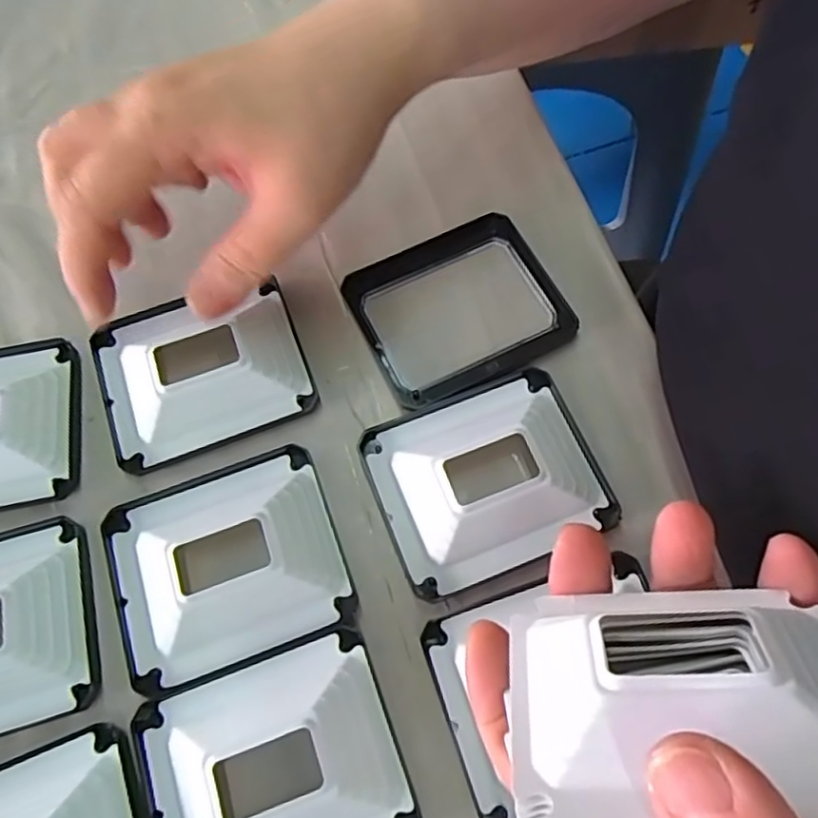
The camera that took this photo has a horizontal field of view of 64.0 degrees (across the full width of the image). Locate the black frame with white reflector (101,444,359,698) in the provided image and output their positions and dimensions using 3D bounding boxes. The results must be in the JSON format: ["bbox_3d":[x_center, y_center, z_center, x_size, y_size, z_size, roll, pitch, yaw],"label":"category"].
[{"bbox_3d":[-0.066,0.053,0.229,0.080,0.012,0.068,-19,68,-7],"label":"black frame with white reflector"}]

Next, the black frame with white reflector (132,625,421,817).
[{"bbox_3d":[-0.044,0.113,0.203,0.080,0.013,0.067,-19,68,-7],"label":"black frame with white reflector"}]

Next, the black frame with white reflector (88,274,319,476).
[{"bbox_3d":[-0.084,-0.018,0.260,0.080,0.015,0.069,-20,68,-8],"label":"black frame with white reflector"}]

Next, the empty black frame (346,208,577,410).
[{"bbox_3d":[0.020,-0.043,0.271,0.080,0.008,0.068,-25,68,-9],"label":"empty black frame"}]

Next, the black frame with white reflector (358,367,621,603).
[{"bbox_3d":[0.029,0.023,0.239,0.080,0.014,0.068,-20,68,-7],"label":"black frame with white reflector"}]

